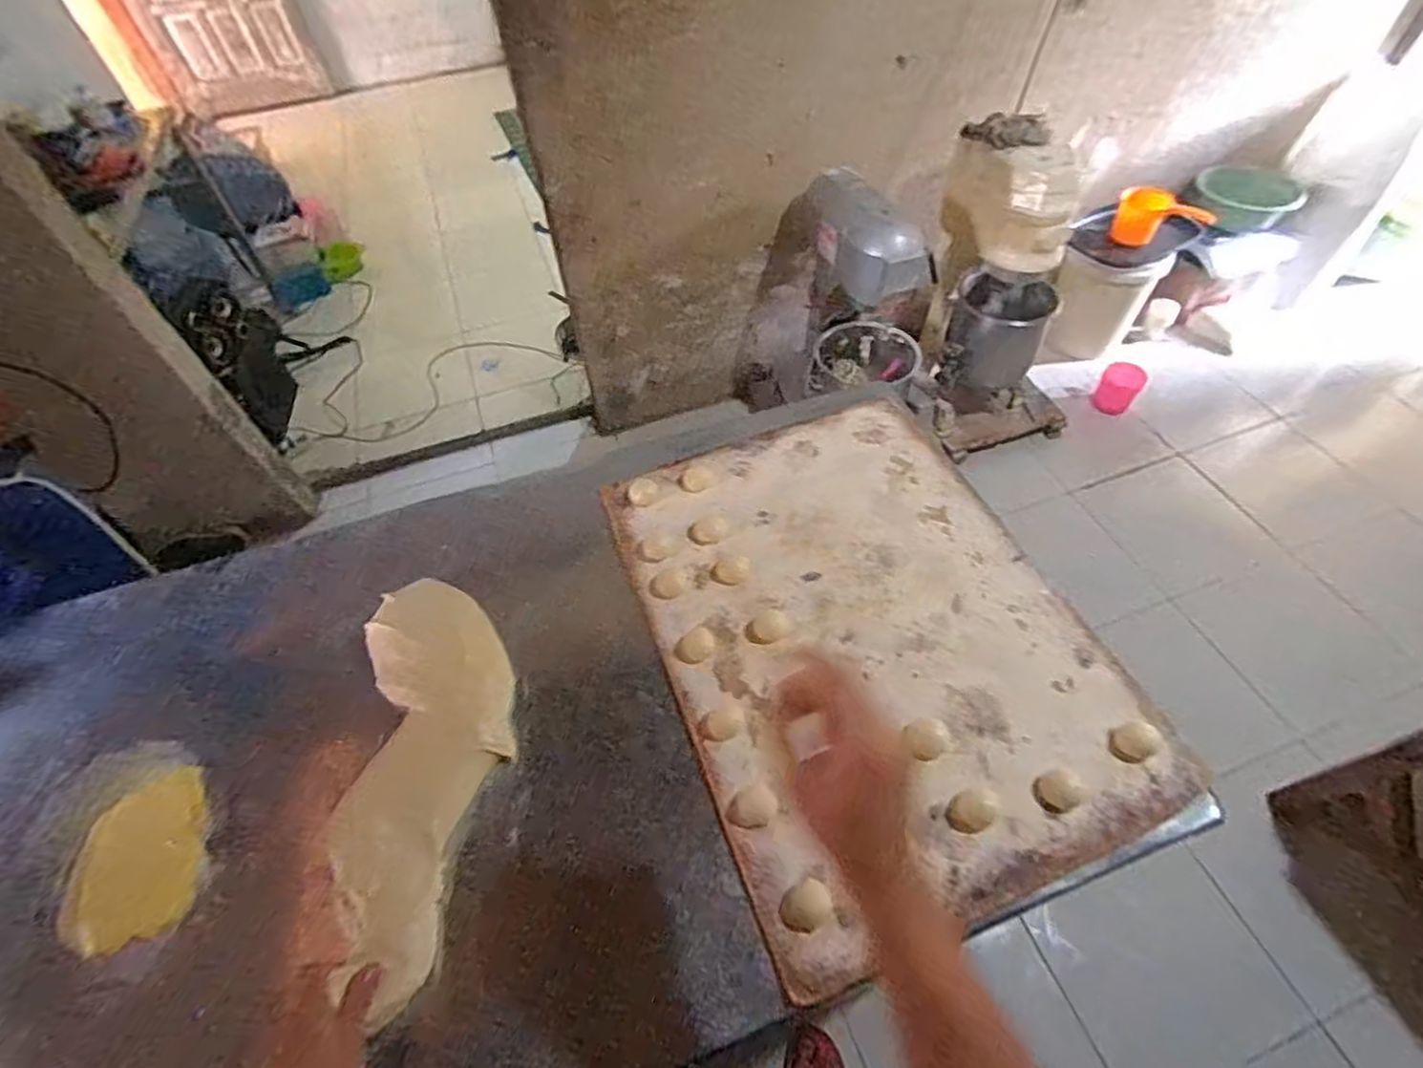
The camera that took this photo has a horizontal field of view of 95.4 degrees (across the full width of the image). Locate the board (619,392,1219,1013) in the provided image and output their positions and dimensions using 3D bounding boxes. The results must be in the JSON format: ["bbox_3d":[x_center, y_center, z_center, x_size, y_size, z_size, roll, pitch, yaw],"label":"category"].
[{"bbox_3d":[0.153,0.084,0.688,0.408,0.021,0.561,-19,54,-10],"label":"board"}]

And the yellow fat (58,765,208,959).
[{"bbox_3d":[-0.516,0.290,0.581,0.102,0.019,0.139,-18,54,-9],"label":"yellow fat"}]

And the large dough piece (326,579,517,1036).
[{"bbox_3d":[-0.269,0.214,0.611,0.145,0.029,0.369,-7,55,-1],"label":"large dough piece"}]

